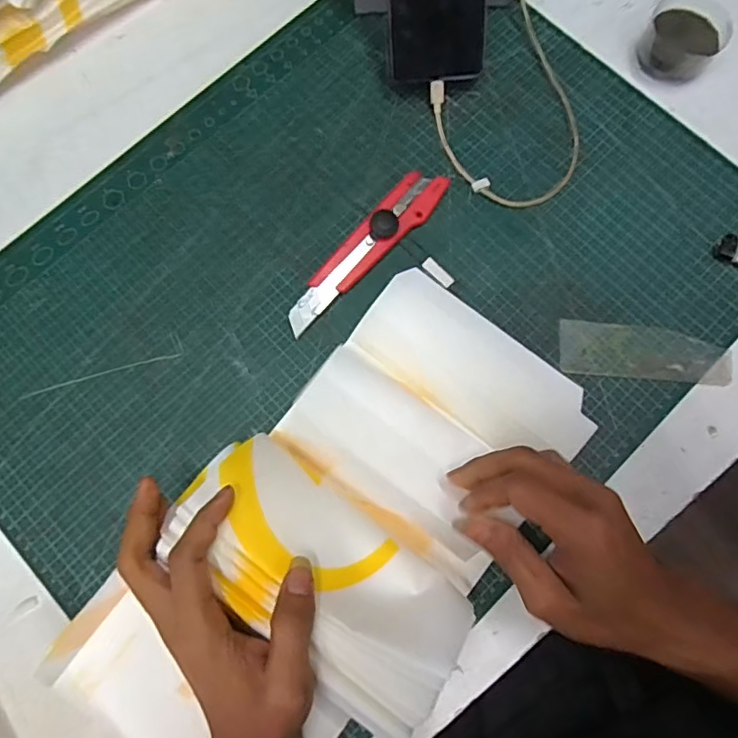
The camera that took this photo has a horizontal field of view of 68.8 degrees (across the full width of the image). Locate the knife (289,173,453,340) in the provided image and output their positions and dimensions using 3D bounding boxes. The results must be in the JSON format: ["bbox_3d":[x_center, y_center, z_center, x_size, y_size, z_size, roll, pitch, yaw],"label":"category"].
[{"bbox_3d":[-0.001,-0.092,0.410,0.033,0.019,0.164,38,80,9],"label":"knife"}]

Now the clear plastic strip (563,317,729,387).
[{"bbox_3d":[0.203,-0.012,0.397,0.122,0.006,0.041,5,75,3],"label":"clear plastic strip"}]

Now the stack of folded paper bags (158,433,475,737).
[{"bbox_3d":[-0.029,0.116,0.313,0.174,0.045,0.089,38,79,16],"label":"stack of folded paper bags"}]

